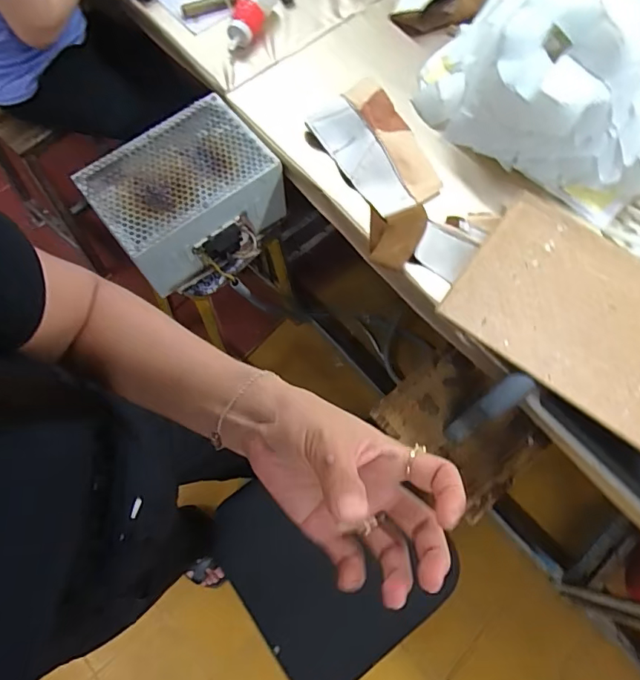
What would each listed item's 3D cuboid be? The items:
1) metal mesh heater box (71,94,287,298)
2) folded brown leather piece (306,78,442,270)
[{"bbox_3d":[-0.234,-0.253,0.909,0.302,0.166,0.247,-34,75,-14],"label":"metal mesh heater box"},{"bbox_3d":[0.111,-0.283,0.810,0.159,0.049,0.317,-22,73,-7],"label":"folded brown leather piece"}]

